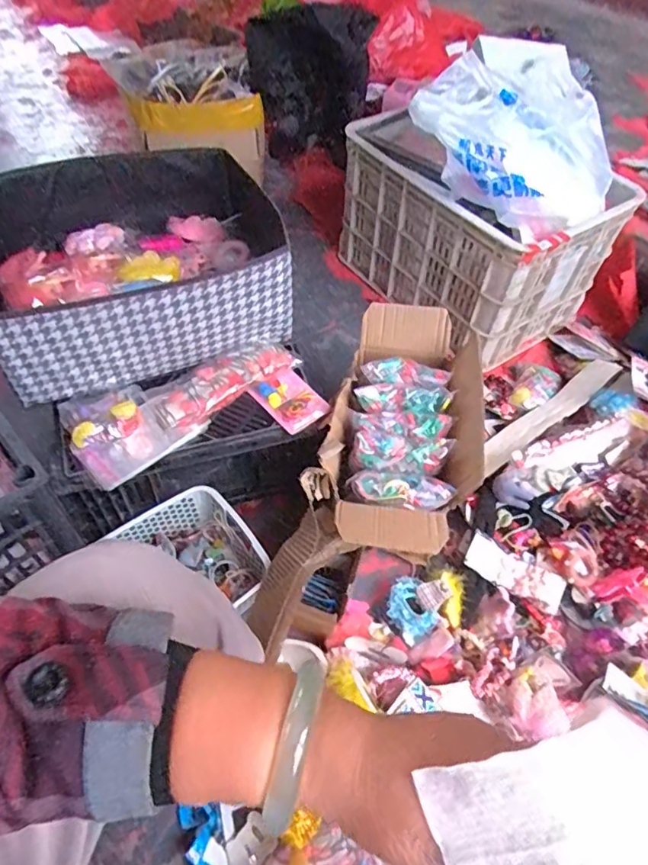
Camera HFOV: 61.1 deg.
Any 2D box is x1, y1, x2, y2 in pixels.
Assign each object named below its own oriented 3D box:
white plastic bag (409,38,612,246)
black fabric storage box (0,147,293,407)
[{"bbox_3d":[0.353,-0.518,0.962,0.328,0.170,0.367,25,56,14],"label":"white plastic bag"},{"bbox_3d":[-0.291,-0.253,0.833,0.431,0.162,0.355,-22,58,-18],"label":"black fabric storage box"}]

